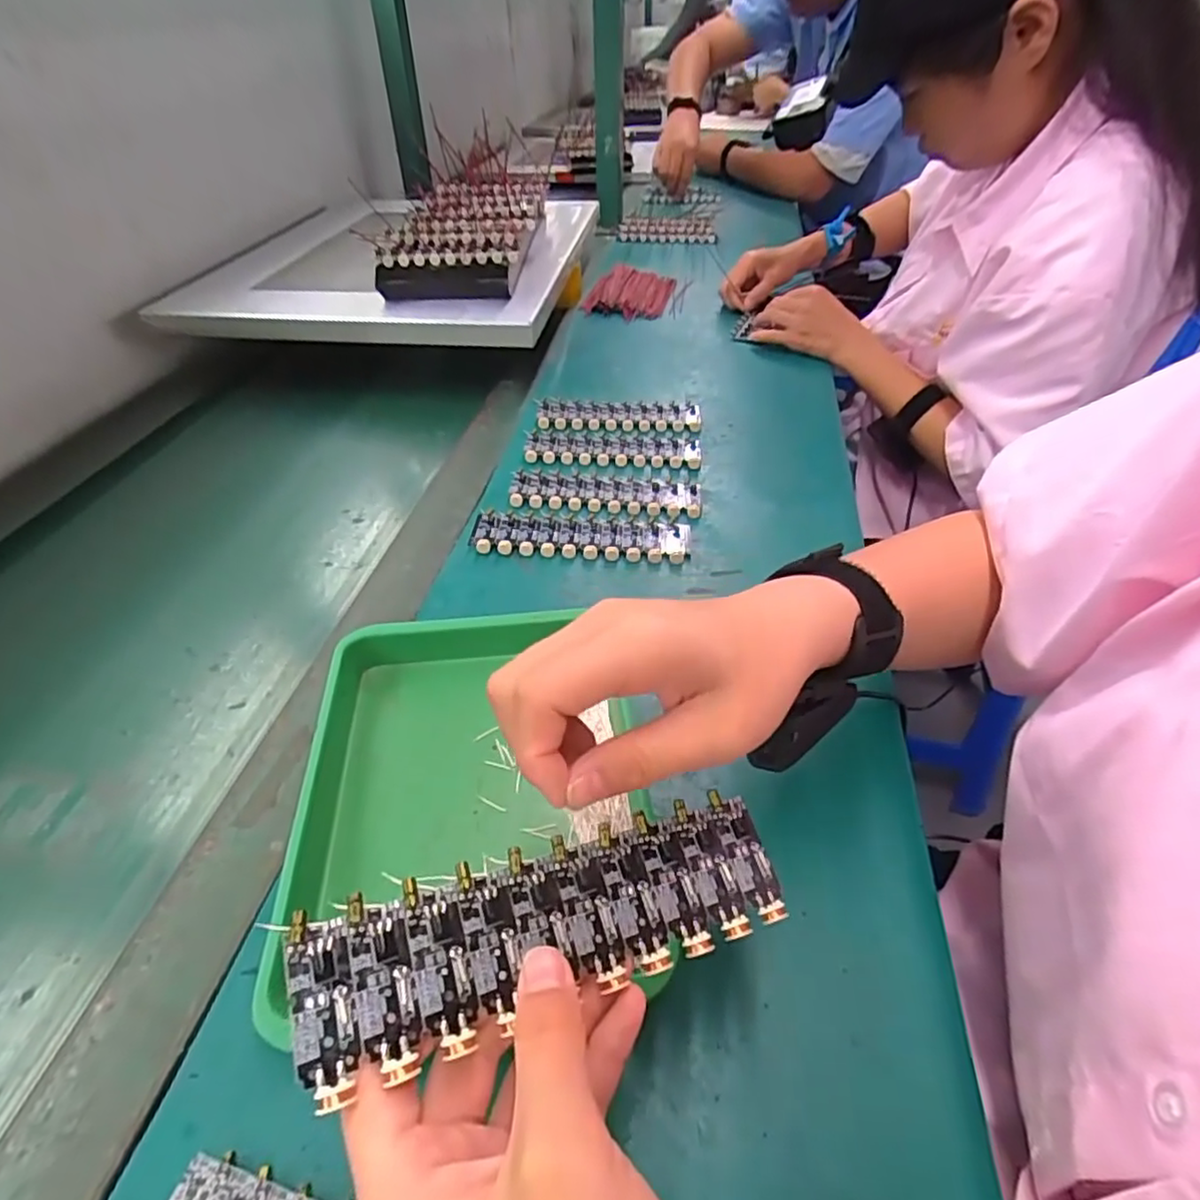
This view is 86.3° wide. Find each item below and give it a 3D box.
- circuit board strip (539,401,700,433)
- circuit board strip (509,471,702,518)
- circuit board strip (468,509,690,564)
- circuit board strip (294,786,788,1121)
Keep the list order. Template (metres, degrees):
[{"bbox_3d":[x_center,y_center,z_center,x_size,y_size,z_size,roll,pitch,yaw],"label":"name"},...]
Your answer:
[{"bbox_3d":[0.019,-0.179,0.616,0.154,0.011,0.051,0,42,1],"label":"circuit board strip"},{"bbox_3d":[0.004,-0.089,0.523,0.153,0.010,0.052,3,43,8],"label":"circuit board strip"},{"bbox_3d":[-0.015,-0.050,0.484,0.161,0.013,0.048,-1,42,4],"label":"circuit board strip"},{"bbox_3d":[-0.010,0.098,0.199,0.153,0.004,0.045,-7,59,-26],"label":"circuit board strip"}]

